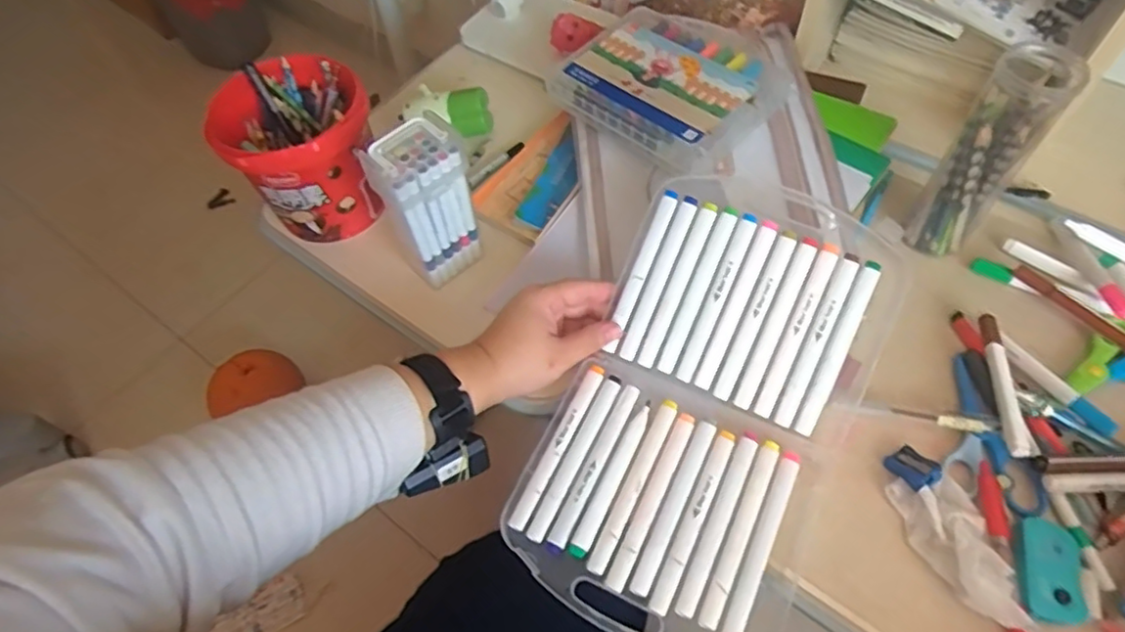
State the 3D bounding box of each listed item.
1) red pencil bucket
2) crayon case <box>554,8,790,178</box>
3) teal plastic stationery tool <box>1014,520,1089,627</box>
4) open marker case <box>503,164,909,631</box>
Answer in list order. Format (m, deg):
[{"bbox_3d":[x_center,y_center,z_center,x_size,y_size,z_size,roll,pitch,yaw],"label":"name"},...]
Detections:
[{"bbox_3d":[-0.239,-0.149,0.601,0.119,0.138,0.116,-1,58,2],"label":"red pencil bucket"},{"bbox_3d":[0.103,-0.218,0.595,0.166,0.041,0.187,-41,65,-20],"label":"crayon case"},{"bbox_3d":[0.317,0.165,0.413,0.036,0.011,0.066,12,59,10],"label":"teal plastic stationery tool"},{"bbox_3d":[0.112,0.048,0.476,0.192,0.087,0.357,24,62,17],"label":"open marker case"}]

